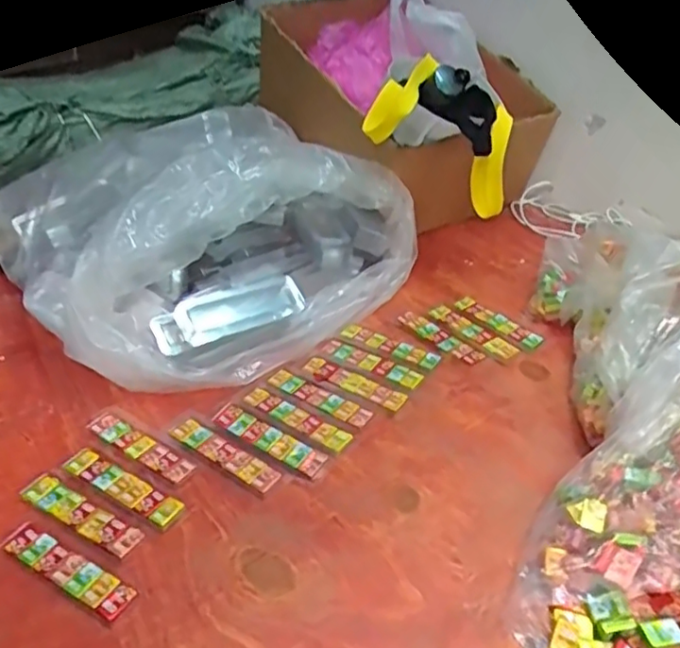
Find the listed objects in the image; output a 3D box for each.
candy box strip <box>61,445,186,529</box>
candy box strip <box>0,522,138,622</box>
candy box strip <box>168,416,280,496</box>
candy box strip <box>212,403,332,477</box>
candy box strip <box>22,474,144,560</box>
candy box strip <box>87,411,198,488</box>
[{"bbox_3d":[-0.184,0.136,0.520,0.117,0.011,0.027,17,39,25],"label":"candy box strip"},{"bbox_3d":[-0.204,0.183,0.460,0.118,0.010,0.024,17,39,24],"label":"candy box strip"},{"bbox_3d":[-0.105,0.114,0.553,0.116,0.008,0.025,21,40,28],"label":"candy box strip"},{"bbox_3d":[-0.067,0.104,0.567,0.122,0.008,0.024,22,41,29],"label":"candy box strip"},{"bbox_3d":[-0.208,0.152,0.496,0.112,0.011,0.025,18,39,25],"label":"candy box strip"},{"bbox_3d":[-0.184,0.110,0.560,0.125,0.007,0.028,21,41,29],"label":"candy box strip"}]

